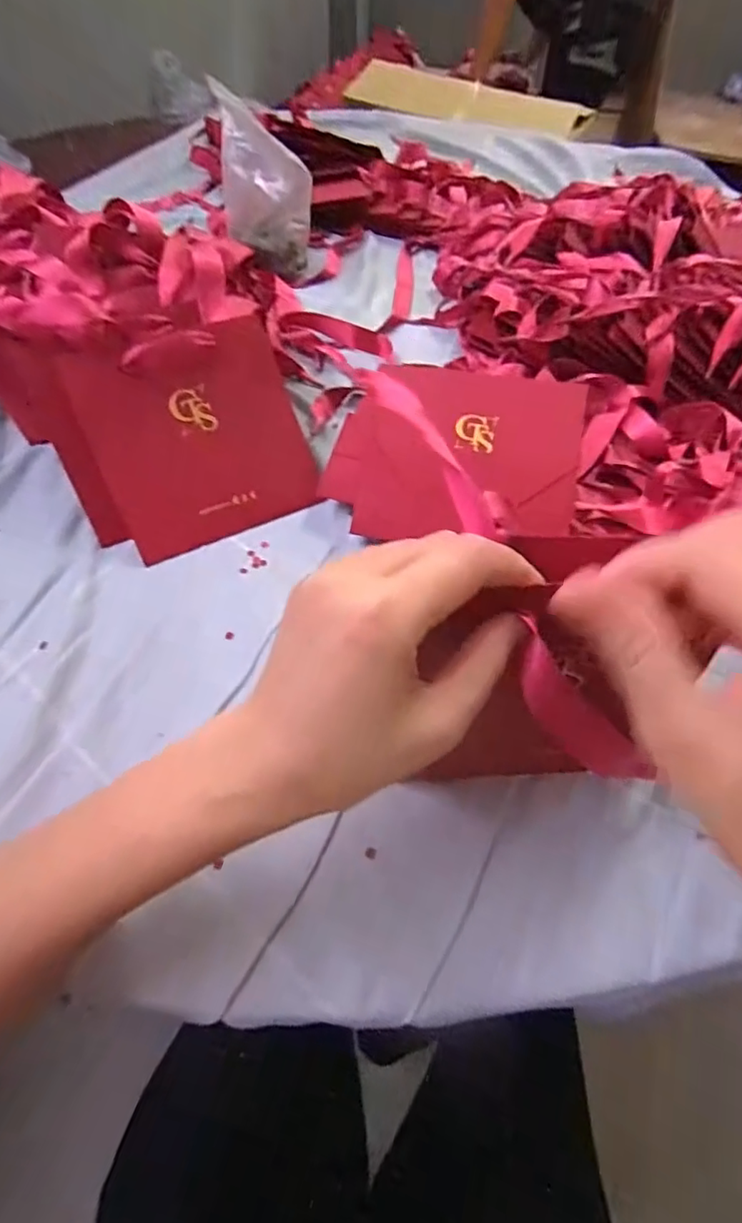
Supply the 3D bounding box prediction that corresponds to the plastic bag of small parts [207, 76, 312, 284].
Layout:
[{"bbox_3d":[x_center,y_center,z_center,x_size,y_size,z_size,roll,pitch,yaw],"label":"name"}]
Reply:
[{"bbox_3d":[-0.118,-0.441,0.591,0.112,0.134,0.060,17,56,8],"label":"plastic bag of small parts"}]

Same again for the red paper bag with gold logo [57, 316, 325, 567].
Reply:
[{"bbox_3d":[-0.117,-0.122,0.389,0.136,0.008,0.139,-23,100,-18],"label":"red paper bag with gold logo"}]

